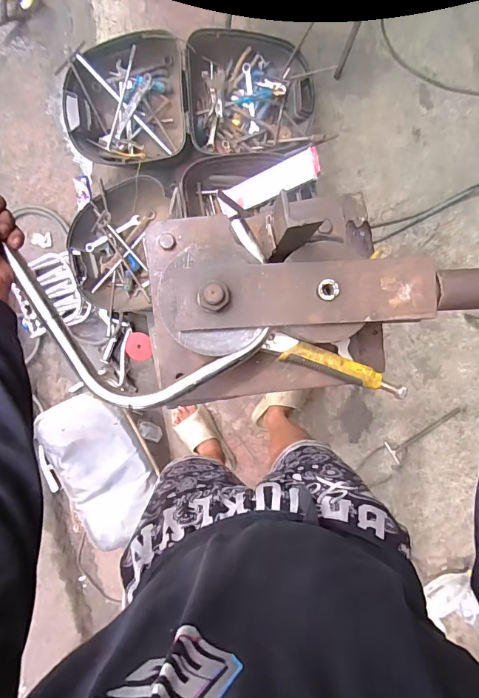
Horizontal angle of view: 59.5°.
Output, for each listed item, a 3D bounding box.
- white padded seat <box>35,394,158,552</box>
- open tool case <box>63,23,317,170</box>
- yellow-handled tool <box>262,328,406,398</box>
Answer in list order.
[{"bbox_3d":[-0.415,0.364,1.279,0.253,0.064,0.448,-23,93,-2],"label":"white padded seat"},{"bbox_3d":[-0.157,-0.763,1.299,0.749,0.117,0.400,-12,93,-3],"label":"open tool case"},{"bbox_3d":[0.118,0.021,0.518,0.181,0.015,0.027,20,91,-4],"label":"yellow-handled tool"}]

